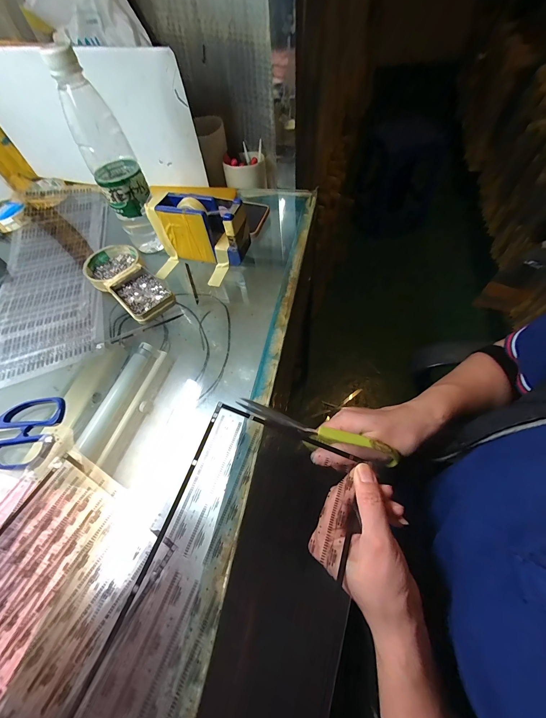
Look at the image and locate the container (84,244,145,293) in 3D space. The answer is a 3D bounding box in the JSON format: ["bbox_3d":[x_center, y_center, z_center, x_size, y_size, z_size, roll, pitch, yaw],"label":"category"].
[{"bbox_3d":[-0.246,-0.144,0.423,0.081,0.024,0.077,-3,59,4],"label":"container"}]

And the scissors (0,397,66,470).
[{"bbox_3d":[-0.319,0.084,0.294,0.177,0.014,0.075,-6,59,2],"label":"scissors"}]

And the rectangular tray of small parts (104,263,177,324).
[{"bbox_3d":[-0.189,-0.094,0.389,0.063,0.023,0.096,-42,64,-18],"label":"rectangular tray of small parts"}]

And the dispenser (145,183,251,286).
[{"bbox_3d":[-0.108,-0.179,0.393,0.137,0.087,0.088,18,63,16],"label":"dispenser"}]

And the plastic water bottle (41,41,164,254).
[{"bbox_3d":[-0.212,-0.257,0.368,0.059,0.221,0.072,-25,60,-9],"label":"plastic water bottle"}]

